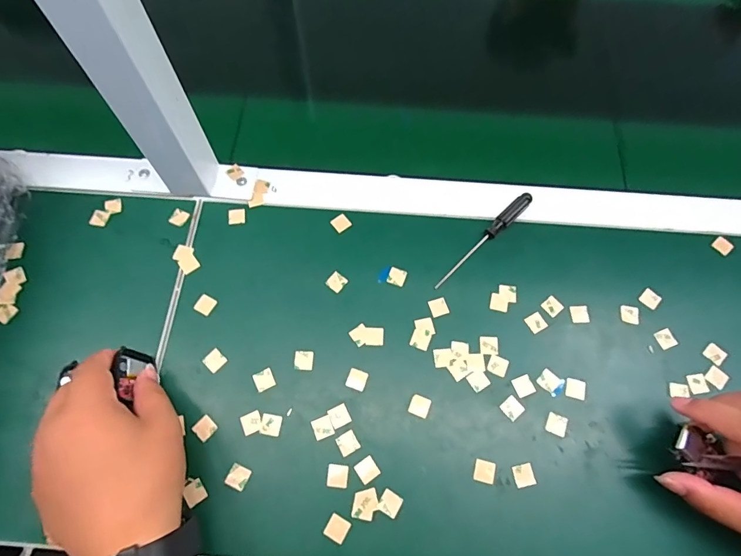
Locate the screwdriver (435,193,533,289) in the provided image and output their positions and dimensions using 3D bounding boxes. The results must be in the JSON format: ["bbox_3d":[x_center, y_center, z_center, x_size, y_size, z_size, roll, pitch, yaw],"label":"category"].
[{"bbox_3d":[0.107,-0.038,0.407,0.129,0.014,0.014,-40,73,-16],"label":"screwdriver"}]

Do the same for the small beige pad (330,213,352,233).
[{"bbox_3d":[-0.028,-0.054,0.417,0.016,0.004,0.017,-35,71,-14],"label":"small beige pad"}]

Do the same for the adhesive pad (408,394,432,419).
[{"bbox_3d":[0.041,0.105,0.354,0.016,0.004,0.016,22,68,9],"label":"adhesive pad"}]

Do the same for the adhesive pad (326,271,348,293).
[{"bbox_3d":[-0.031,0.003,0.394,0.016,0.004,0.016,38,72,15],"label":"adhesive pad"}]

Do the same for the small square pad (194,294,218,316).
[{"bbox_3d":[-0.148,0.023,0.384,0.017,0.004,0.017,26,69,10],"label":"small square pad"}]

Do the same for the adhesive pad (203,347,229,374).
[{"bbox_3d":[-0.132,0.070,0.366,0.016,0.004,0.016,39,72,15],"label":"adhesive pad"}]

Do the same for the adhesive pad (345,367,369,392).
[{"bbox_3d":[-0.011,0.085,0.361,0.016,0.004,0.017,20,68,8],"label":"adhesive pad"}]

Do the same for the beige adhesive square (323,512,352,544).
[{"bbox_3d":[-0.024,0.186,0.320,0.016,0.004,0.016,27,69,11],"label":"beige adhesive square"}]

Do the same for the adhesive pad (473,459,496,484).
[{"bbox_3d":[0.090,0.151,0.336,0.016,0.004,0.015,14,67,6],"label":"adhesive pad"}]

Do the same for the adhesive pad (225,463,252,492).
[{"bbox_3d":[-0.102,0.153,0.333,0.016,0.004,0.016,20,68,8],"label":"adhesive pad"}]

